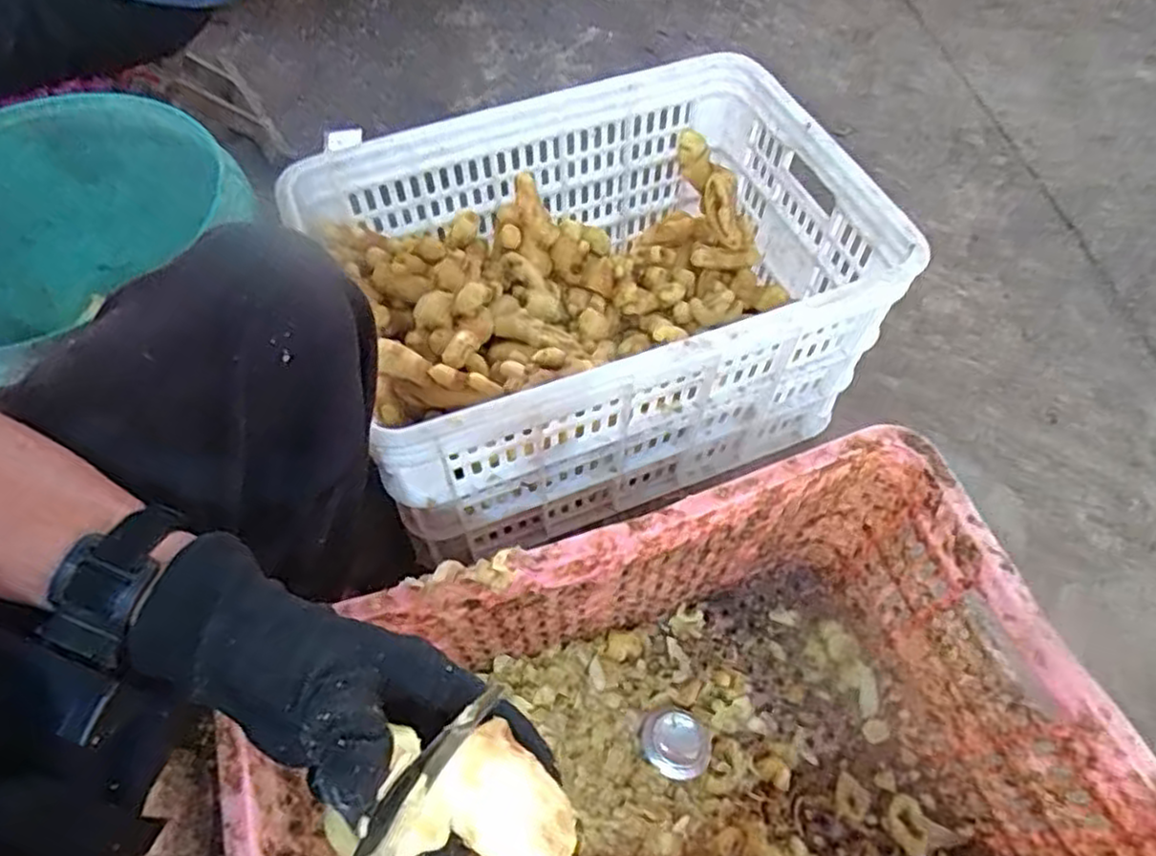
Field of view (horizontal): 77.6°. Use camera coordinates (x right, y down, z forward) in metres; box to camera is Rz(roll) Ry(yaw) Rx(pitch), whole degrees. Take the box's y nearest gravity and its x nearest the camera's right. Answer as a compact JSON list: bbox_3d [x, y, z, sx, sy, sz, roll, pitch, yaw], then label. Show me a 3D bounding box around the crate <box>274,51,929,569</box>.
[{"bbox_3d":[0.015,-0.138,0.782,0.517,0.259,0.364,-21,62,-11],"label":"crate"}]

